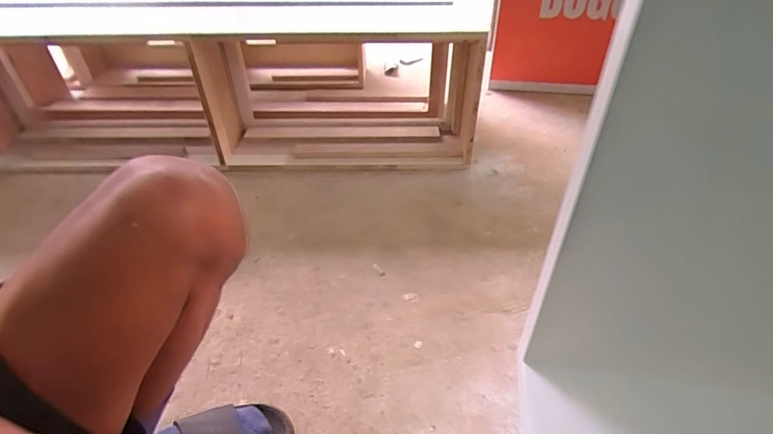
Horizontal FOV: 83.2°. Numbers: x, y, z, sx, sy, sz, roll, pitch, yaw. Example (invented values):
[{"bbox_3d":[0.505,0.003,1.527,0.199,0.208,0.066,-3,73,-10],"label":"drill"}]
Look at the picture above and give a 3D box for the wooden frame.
[{"bbox_3d":[-0.118,-0.337,1.131,0.665,0.345,0.286,-1,40,0],"label":"wooden frame"}]

